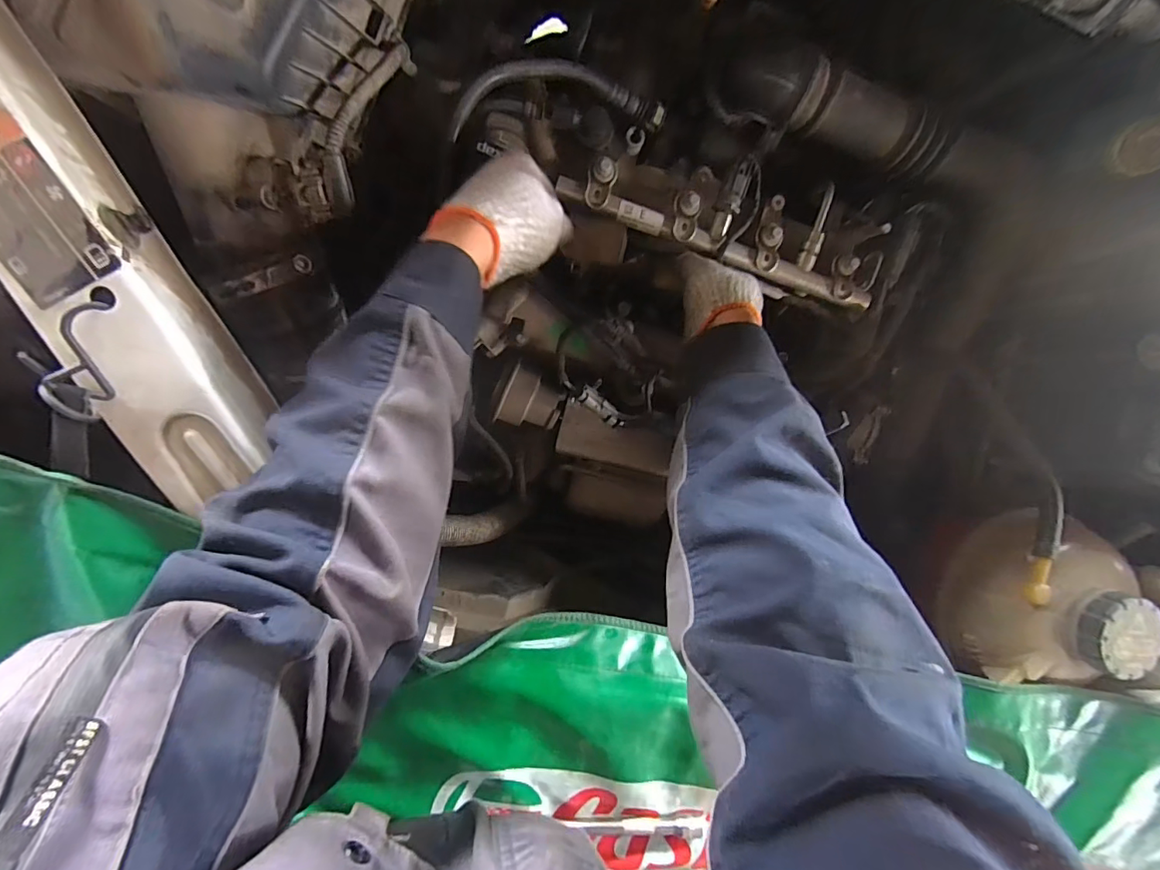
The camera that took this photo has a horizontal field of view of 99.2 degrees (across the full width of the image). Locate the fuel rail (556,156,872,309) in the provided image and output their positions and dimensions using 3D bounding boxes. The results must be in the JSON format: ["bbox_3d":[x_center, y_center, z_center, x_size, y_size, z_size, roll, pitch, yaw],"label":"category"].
[{"bbox_3d":[0.136,-0.189,0.466,0.314,0.023,0.045,16,89,-10],"label":"fuel rail"}]

